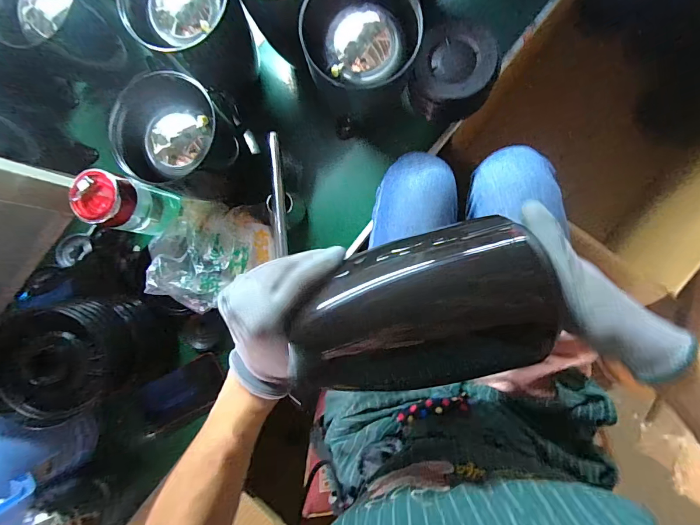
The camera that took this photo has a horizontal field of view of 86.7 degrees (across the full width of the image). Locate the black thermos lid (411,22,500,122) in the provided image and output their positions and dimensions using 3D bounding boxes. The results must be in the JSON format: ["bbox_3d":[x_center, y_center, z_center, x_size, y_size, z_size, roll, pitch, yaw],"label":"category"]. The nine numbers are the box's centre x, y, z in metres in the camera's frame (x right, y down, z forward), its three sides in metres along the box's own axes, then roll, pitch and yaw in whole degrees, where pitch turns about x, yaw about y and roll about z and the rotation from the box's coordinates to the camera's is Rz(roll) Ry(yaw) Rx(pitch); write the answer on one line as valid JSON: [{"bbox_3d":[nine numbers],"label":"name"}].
[{"bbox_3d":[0.149,-0.265,0.529,0.104,0.074,0.105,0,88,8],"label":"black thermos lid"}]

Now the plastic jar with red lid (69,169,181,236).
[{"bbox_3d":[-0.295,-0.077,0.503,0.053,0.140,0.067,11,90,8],"label":"plastic jar with red lid"}]

